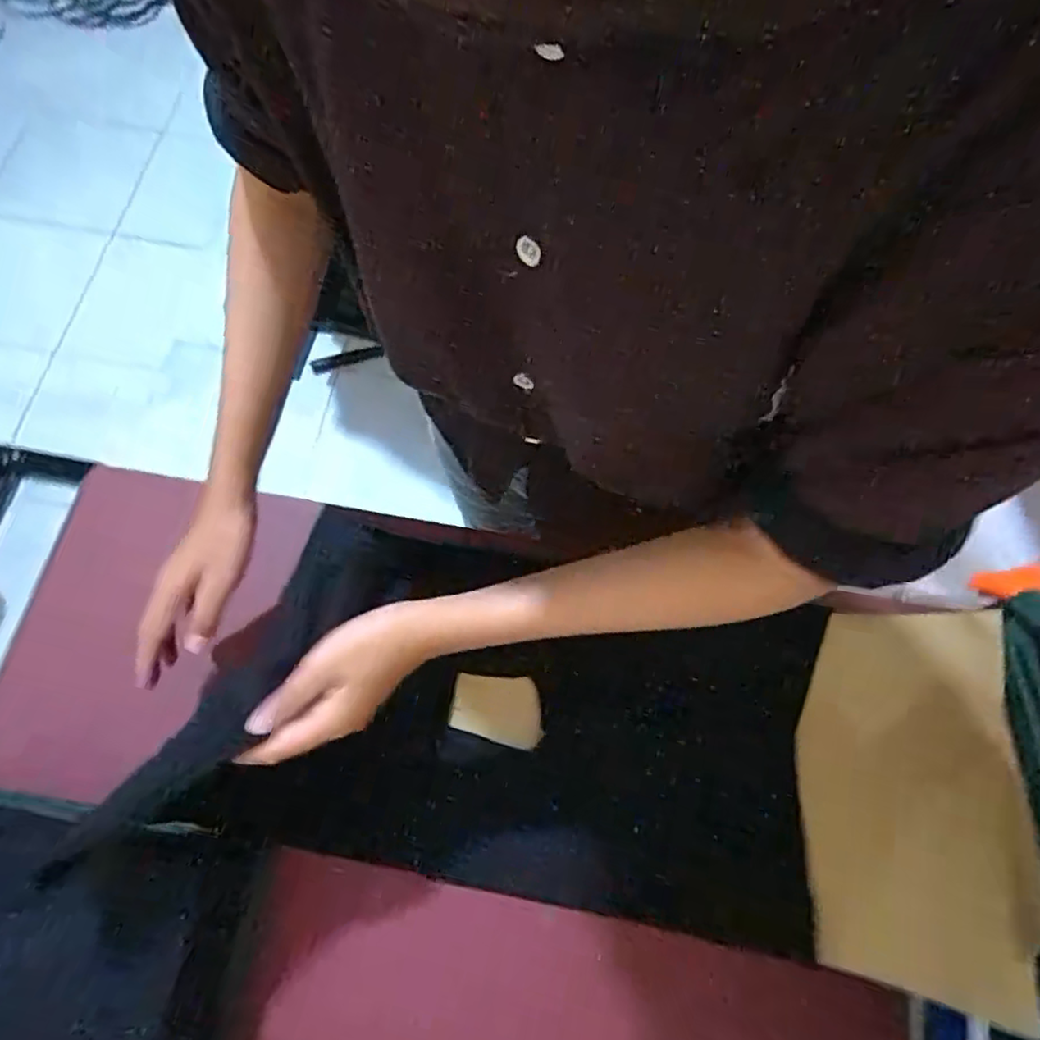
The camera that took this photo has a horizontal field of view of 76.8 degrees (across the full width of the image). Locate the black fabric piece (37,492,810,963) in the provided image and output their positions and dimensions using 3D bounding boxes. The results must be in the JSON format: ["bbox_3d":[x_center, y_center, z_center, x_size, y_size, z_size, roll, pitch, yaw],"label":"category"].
[{"bbox_3d":[-0.053,0.172,0.570,0.570,0.094,0.313,13,70,3],"label":"black fabric piece"}]

